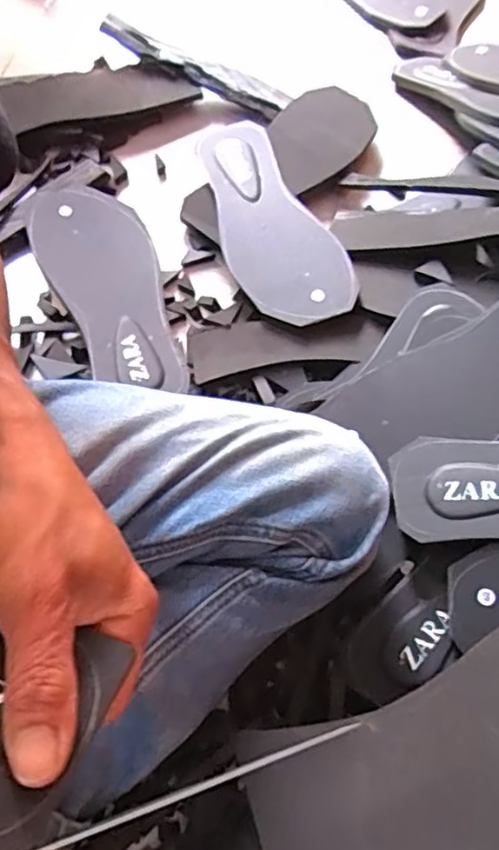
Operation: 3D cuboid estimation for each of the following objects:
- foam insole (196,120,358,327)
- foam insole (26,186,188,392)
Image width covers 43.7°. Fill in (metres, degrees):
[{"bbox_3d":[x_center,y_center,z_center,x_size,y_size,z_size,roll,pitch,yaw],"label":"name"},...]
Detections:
[{"bbox_3d":[0.014,-0.200,0.595,0.097,0.015,0.256,-18,68,-14],"label":"foam insole"},{"bbox_3d":[-0.125,-0.127,0.564,0.096,0.019,0.238,-24,67,-14],"label":"foam insole"}]

